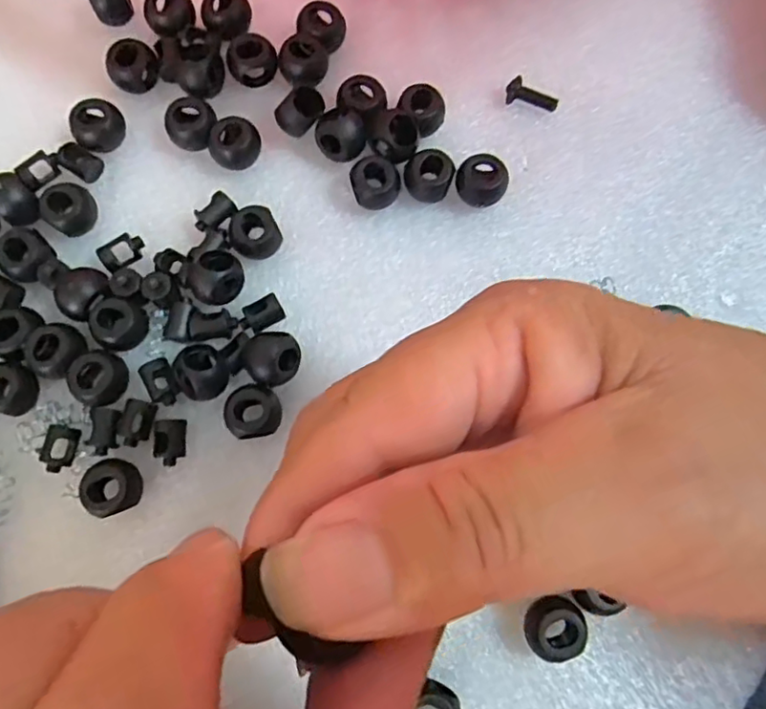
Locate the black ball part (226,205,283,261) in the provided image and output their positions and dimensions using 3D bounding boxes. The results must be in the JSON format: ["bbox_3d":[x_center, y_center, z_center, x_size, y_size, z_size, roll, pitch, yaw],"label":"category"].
[{"bbox_3d":[-0.044,-0.041,0.207,0.017,0.014,0.015,-27,80,-7],"label":"black ball part"}]

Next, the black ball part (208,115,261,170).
[{"bbox_3d":[-0.052,-0.074,0.213,0.017,0.014,0.012,-15,78,-5],"label":"black ball part"}]

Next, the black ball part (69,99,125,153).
[{"bbox_3d":[-0.100,-0.080,0.216,0.017,0.013,0.016,0,77,-2],"label":"black ball part"}]

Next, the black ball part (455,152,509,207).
[{"bbox_3d":[0.034,-0.060,0.213,0.018,0.012,0.017,0,77,-2],"label":"black ball part"}]

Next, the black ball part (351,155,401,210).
[{"bbox_3d":[-0.002,-0.059,0.211,0.016,0.014,0.015,0,77,-2],"label":"black ball part"}]

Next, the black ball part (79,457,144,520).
[{"bbox_3d":[-0.084,0.041,0.186,0.015,0.010,0.016,0,77,-2],"label":"black ball part"}]

